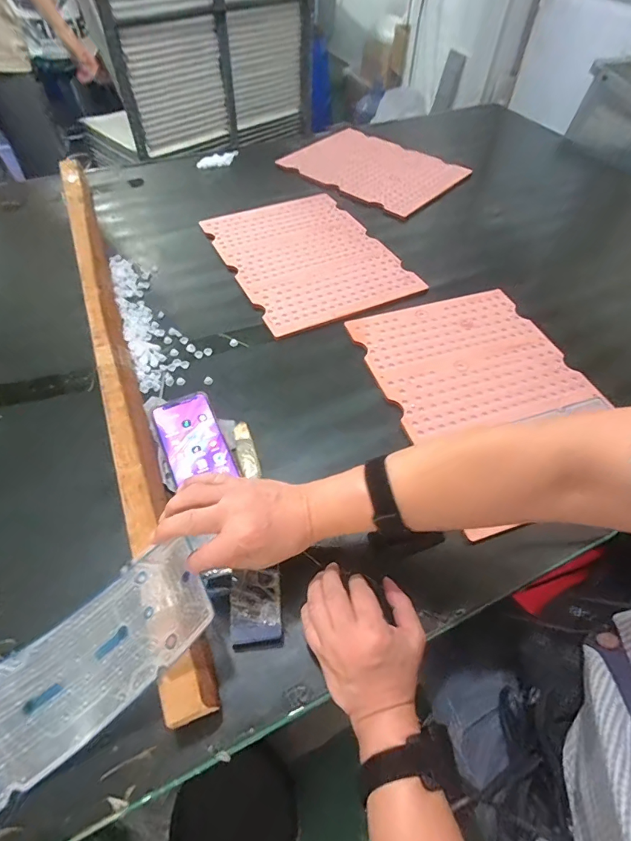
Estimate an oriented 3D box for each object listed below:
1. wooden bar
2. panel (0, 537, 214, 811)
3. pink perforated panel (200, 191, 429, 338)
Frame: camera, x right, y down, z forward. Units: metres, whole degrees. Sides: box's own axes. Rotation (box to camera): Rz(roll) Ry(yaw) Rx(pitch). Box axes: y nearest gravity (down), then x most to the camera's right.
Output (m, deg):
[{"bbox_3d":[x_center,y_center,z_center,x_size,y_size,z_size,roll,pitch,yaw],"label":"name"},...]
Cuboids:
[{"bbox_3d":[-0.314,-0.149,0.647,0.041,0.043,1.076,-19,57,-14],"label":"wooden bar"},{"bbox_3d":[-0.213,0.221,0.369,0.270,0.033,0.105,-37,62,-9],"label":"panel"},{"bbox_3d":[-0.015,-0.310,0.794,0.279,0.011,0.368,-23,58,-16],"label":"pink perforated panel"}]

